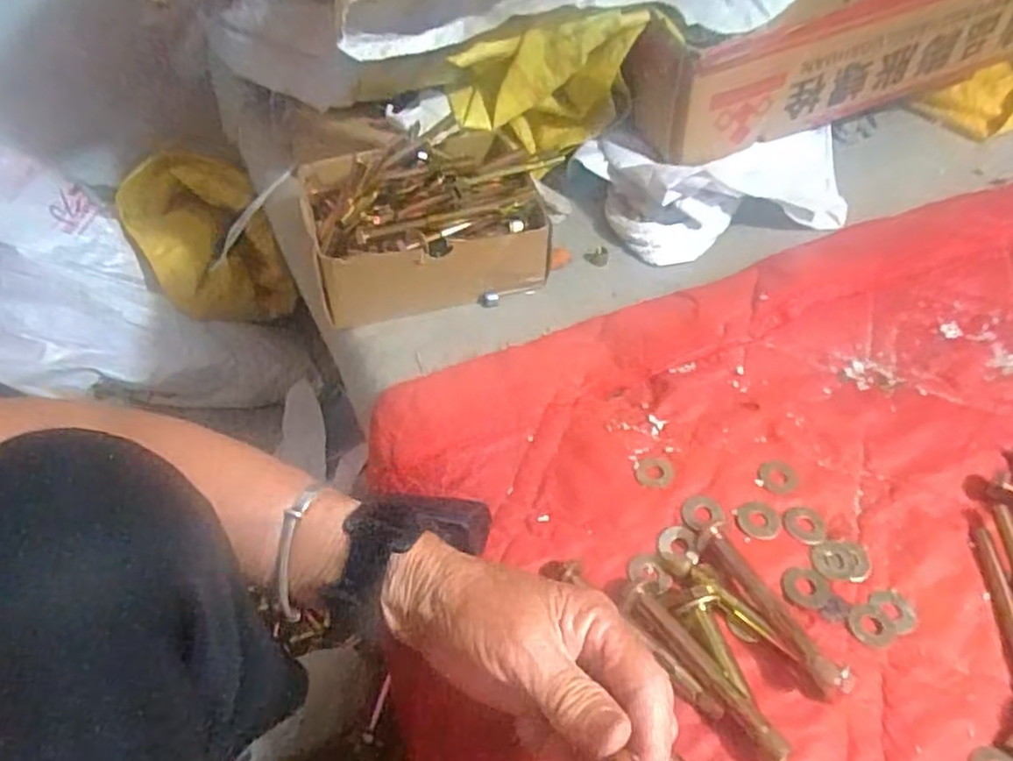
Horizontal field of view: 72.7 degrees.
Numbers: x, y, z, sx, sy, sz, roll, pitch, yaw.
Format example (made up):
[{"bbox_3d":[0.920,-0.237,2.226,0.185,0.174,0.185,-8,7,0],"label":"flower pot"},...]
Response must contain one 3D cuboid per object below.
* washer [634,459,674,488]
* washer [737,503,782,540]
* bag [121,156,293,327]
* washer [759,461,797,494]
[{"bbox_3d":[0.093,0.058,0.436,0.023,0.004,0.023,1,48,-1],"label":"washer"},{"bbox_3d":[0.152,0.083,0.411,0.025,0.004,0.023,6,49,5],"label":"washer"},{"bbox_3d":[-0.446,-0.205,1.011,0.182,0.153,0.221,-22,52,-19],"label":"bag"},{"bbox_3d":[0.169,0.060,0.428,0.021,0.004,0.026,37,57,27],"label":"washer"}]

